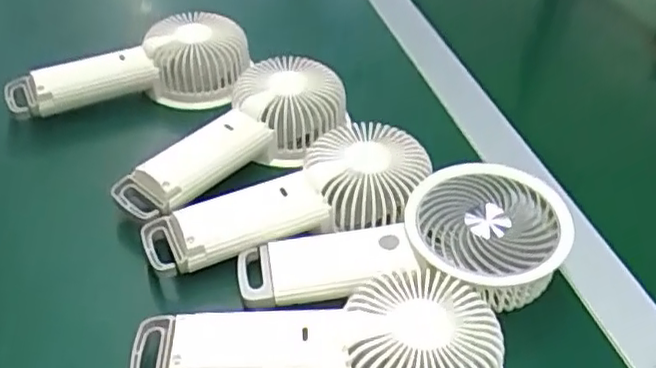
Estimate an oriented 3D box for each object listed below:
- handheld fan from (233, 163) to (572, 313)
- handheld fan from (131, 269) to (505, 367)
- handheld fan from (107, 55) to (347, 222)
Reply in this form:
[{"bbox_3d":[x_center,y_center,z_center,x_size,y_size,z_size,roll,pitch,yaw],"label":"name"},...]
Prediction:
[{"bbox_3d":[0.044,0.035,0.371,0.186,0.035,0.080,-5,43,-7],"label":"handheld fan"},{"bbox_3d":[-0.004,0.080,0.333,0.183,0.041,0.081,6,43,5],"label":"handheld fan"},{"bbox_3d":[-0.064,-0.033,0.446,0.079,0.042,0.178,33,51,29],"label":"handheld fan"}]

